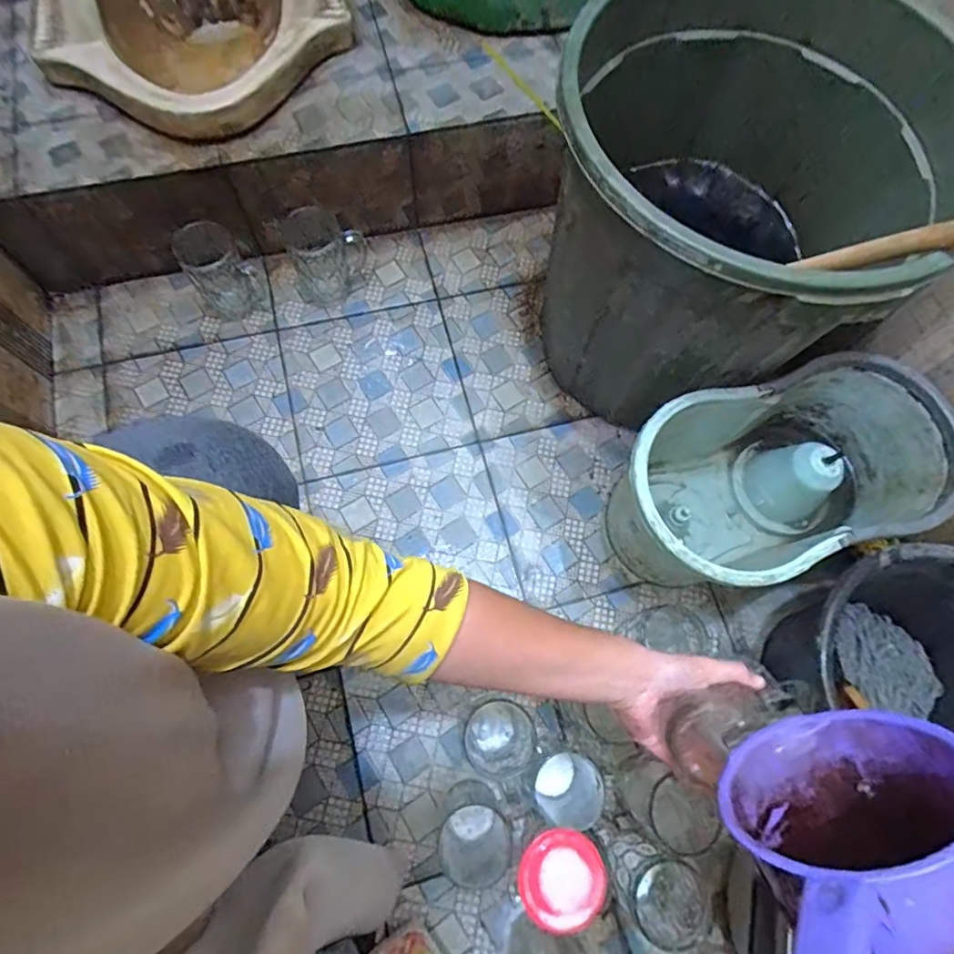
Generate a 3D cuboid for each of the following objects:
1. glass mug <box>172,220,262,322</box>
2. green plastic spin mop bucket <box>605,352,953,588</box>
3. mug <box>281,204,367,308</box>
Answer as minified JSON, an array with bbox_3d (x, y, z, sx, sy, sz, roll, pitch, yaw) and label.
[{"bbox_3d":[-0.370,-0.298,0.811,0.093,0.127,0.092,1,71,-2],"label":"glass mug"},{"bbox_3d":[0.349,0.014,0.690,0.373,0.210,0.203,-17,72,-8],"label":"green plastic spin mop bucket"},{"bbox_3d":[-0.227,-0.327,0.832,0.119,0.115,0.111,-9,71,-5],"label":"mug"}]

